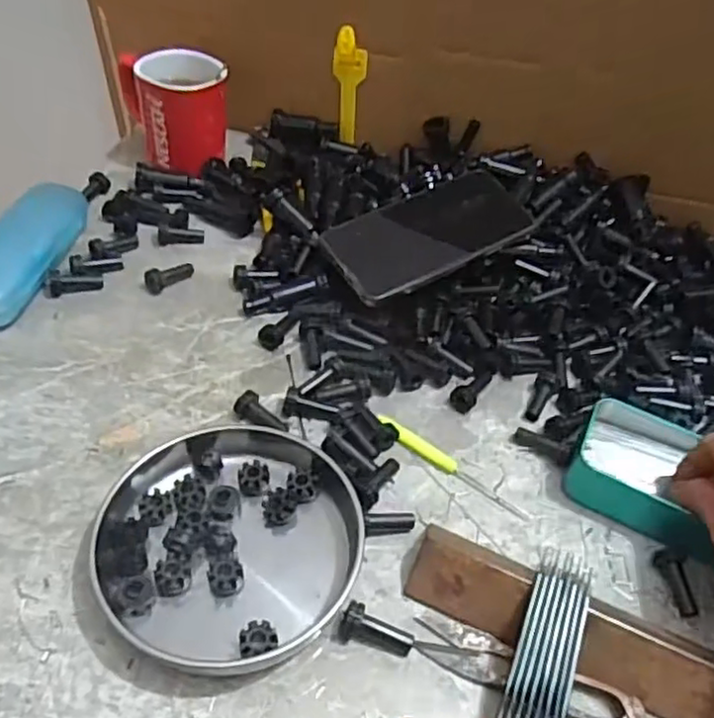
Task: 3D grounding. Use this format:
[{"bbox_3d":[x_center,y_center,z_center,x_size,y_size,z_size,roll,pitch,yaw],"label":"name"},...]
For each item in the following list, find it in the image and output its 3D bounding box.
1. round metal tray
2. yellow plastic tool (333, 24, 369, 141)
[{"bbox_3d":[-0.072,0.093,0.376,0.134,0.028,0.145,4,46,-4],"label":"round metal tray"},{"bbox_3d":[-0.009,-0.258,0.634,0.030,0.105,0.012,10,46,2],"label":"yellow plastic tool"}]

